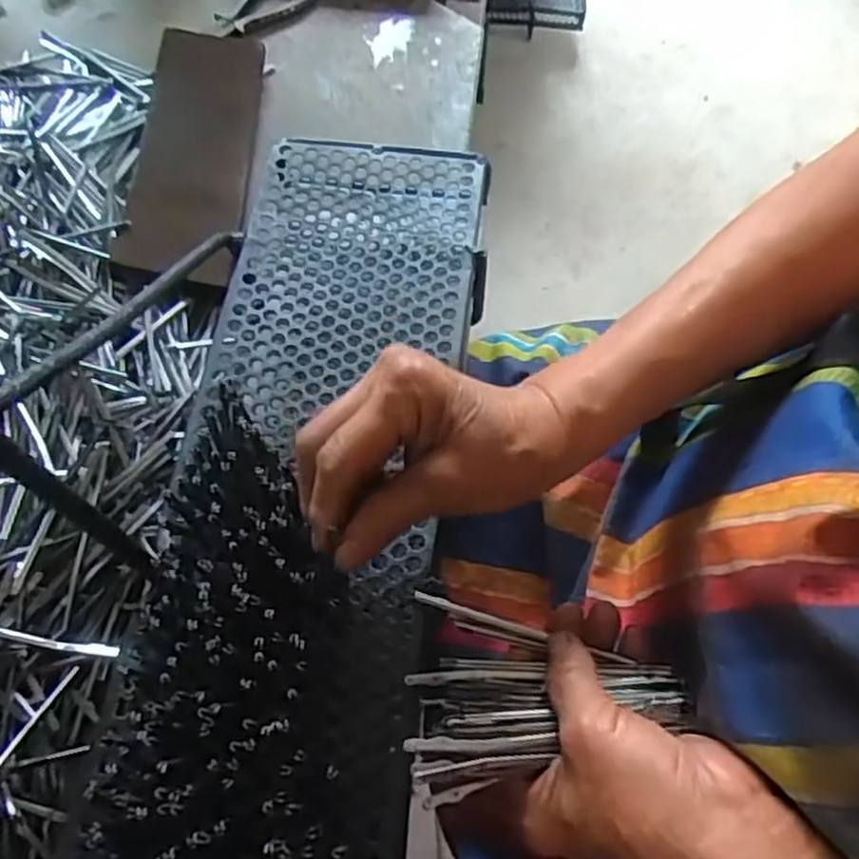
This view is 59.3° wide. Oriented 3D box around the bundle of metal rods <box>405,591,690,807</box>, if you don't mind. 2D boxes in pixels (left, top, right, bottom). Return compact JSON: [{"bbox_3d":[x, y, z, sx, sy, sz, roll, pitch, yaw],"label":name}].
[{"bbox_3d":[0.052,0.118,0.327,0.118,0.028,0.084,6,63,1],"label":"bundle of metal rods"}]

